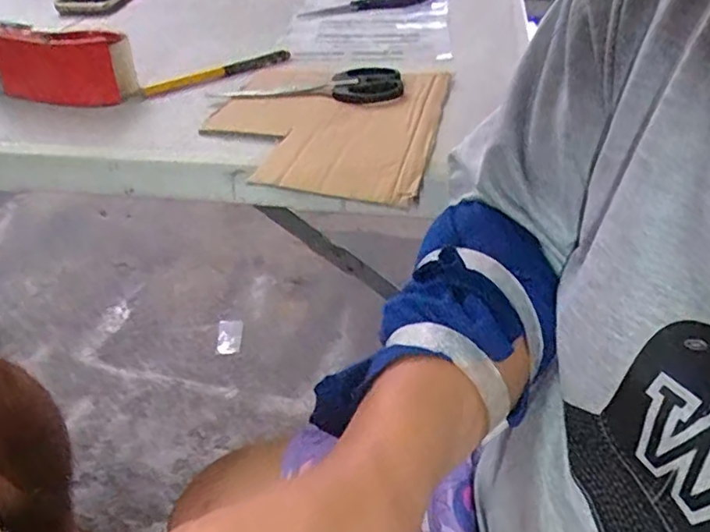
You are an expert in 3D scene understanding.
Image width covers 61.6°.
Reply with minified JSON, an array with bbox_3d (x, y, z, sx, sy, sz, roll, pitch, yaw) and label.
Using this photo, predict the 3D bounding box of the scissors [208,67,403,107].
[{"bbox_3d":[-0.043,-0.165,0.552,0.171,0.015,0.064,1,37,3],"label":"scissors"}]

